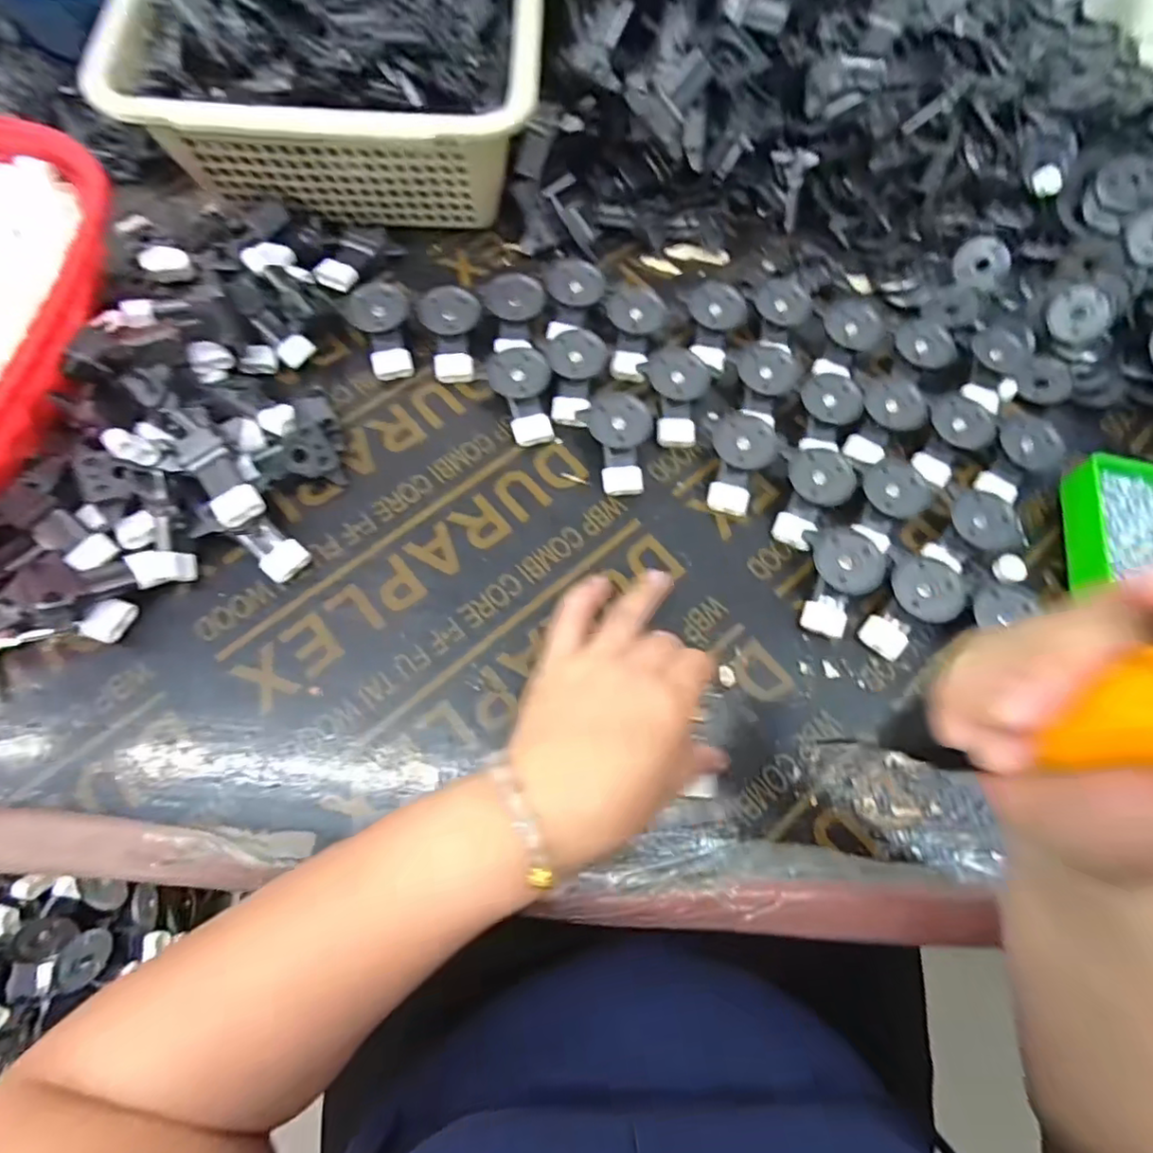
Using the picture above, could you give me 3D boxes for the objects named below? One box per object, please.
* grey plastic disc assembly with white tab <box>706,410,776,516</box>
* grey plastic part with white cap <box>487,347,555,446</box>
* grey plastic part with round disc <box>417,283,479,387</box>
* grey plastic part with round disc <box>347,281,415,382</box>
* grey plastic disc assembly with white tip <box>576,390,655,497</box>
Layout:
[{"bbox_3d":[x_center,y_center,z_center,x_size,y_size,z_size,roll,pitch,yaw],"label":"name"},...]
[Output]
[{"bbox_3d":[0.113,-0.079,0.430,0.042,0.028,0.066,17,69,4],"label":"grey plastic disc assembly with white tab"},{"bbox_3d":[-0.039,-0.131,0.444,0.041,0.027,0.065,-8,69,-6],"label":"grey plastic part with white cap"},{"bbox_3d":[-0.095,-0.180,0.459,0.043,0.031,0.064,0,68,-3],"label":"grey plastic part with round disc"},{"bbox_3d":[-0.144,-0.185,0.455,0.041,0.016,0.074,-15,90,-7],"label":"grey plastic part with round disc"},{"bbox_3d":[0.032,-0.095,0.433,0.045,0.027,0.072,-13,70,-8],"label":"grey plastic disc assembly with white tip"}]

